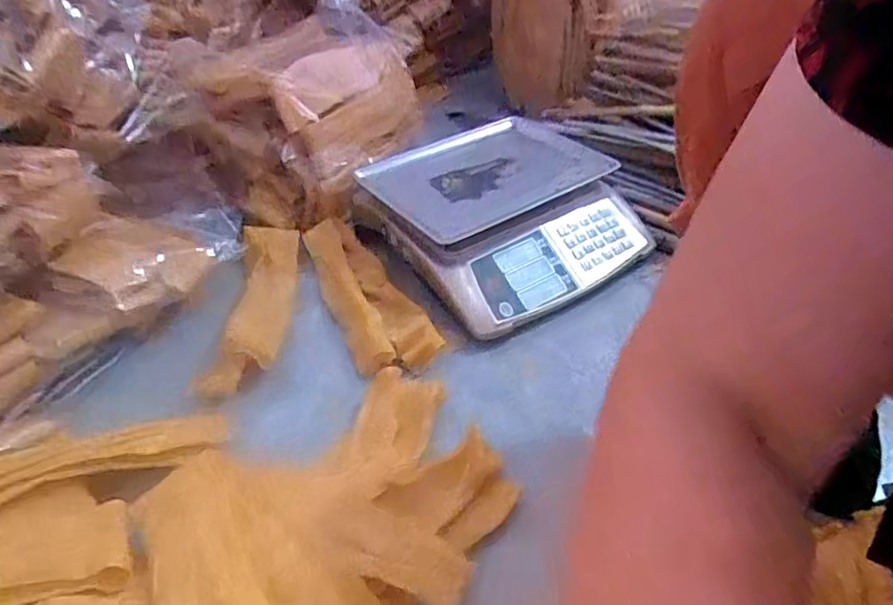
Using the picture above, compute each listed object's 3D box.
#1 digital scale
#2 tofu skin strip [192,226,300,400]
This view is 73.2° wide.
[{"bbox_3d":[0.089,-0.142,0.893,0.357,0.091,0.346,-24,45,-24],"label":"digital scale"},{"bbox_3d":[-0.248,-0.011,0.786,0.081,0.040,0.319,-3,40,-2],"label":"tofu skin strip"}]

